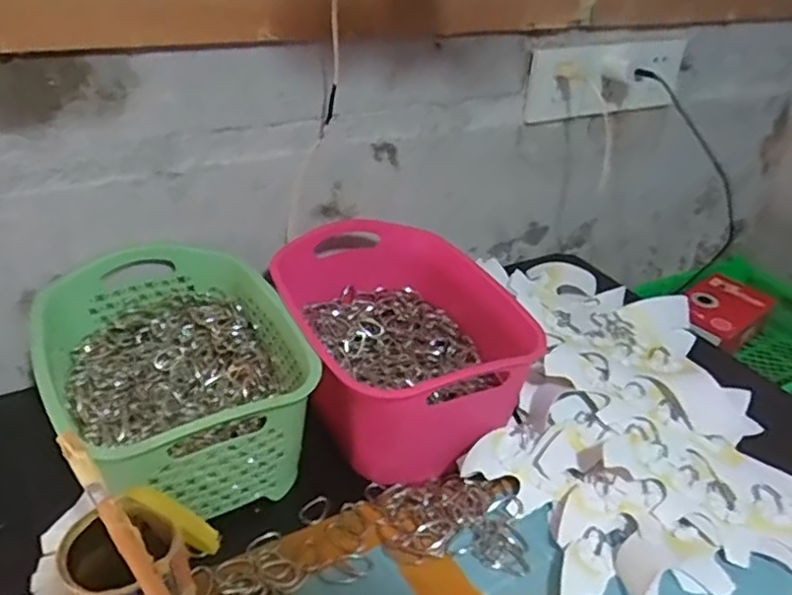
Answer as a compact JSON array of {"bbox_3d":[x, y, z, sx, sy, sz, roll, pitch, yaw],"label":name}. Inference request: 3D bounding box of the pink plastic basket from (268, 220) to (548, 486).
[{"bbox_3d":[-0.006,0.031,0.631,0.199,0.110,0.300,-10,36,-20],"label":"pink plastic basket"}]

